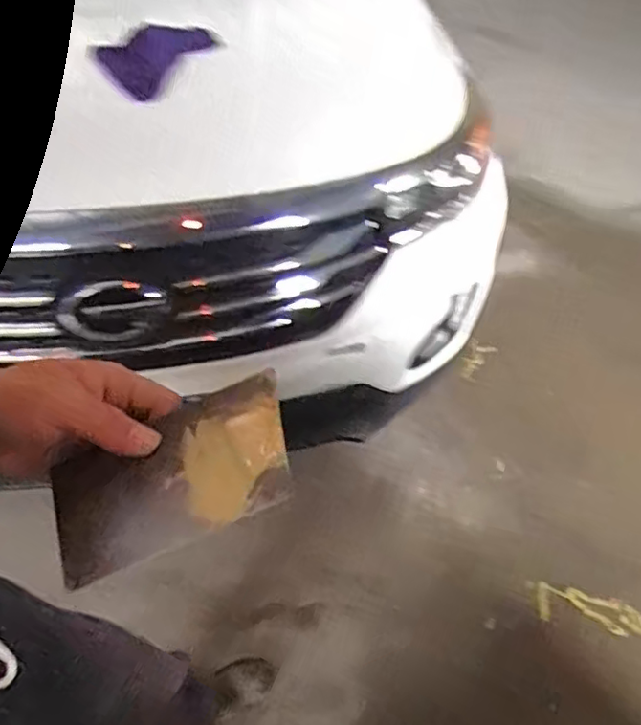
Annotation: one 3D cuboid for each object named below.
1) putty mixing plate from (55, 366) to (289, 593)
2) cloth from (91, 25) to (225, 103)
[{"bbox_3d":[-0.080,0.061,0.333,0.134,0.007,0.071,-24,59,4],"label":"putty mixing plate"},{"bbox_3d":[-0.313,-0.569,1.155,0.195,0.106,0.182,13,44,12],"label":"cloth"}]

